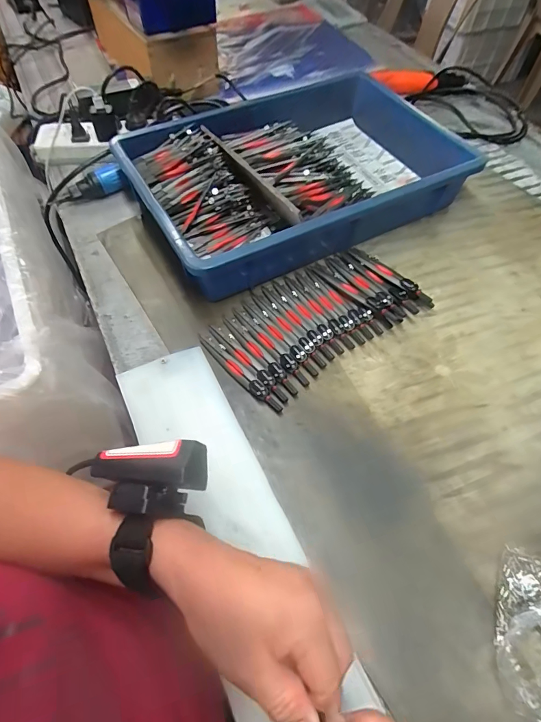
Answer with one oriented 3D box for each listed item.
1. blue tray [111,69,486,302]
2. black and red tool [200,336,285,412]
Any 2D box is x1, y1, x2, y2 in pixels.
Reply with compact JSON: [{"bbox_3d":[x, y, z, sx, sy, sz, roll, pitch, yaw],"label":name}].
[{"bbox_3d":[0.036,-0.259,0.546,0.427,0.080,0.281,-26,62,-16],"label":"blue tray"},{"bbox_3d":[-0.035,0.012,0.417,0.014,0.010,0.123,-39,66,-22],"label":"black and red tool"}]

